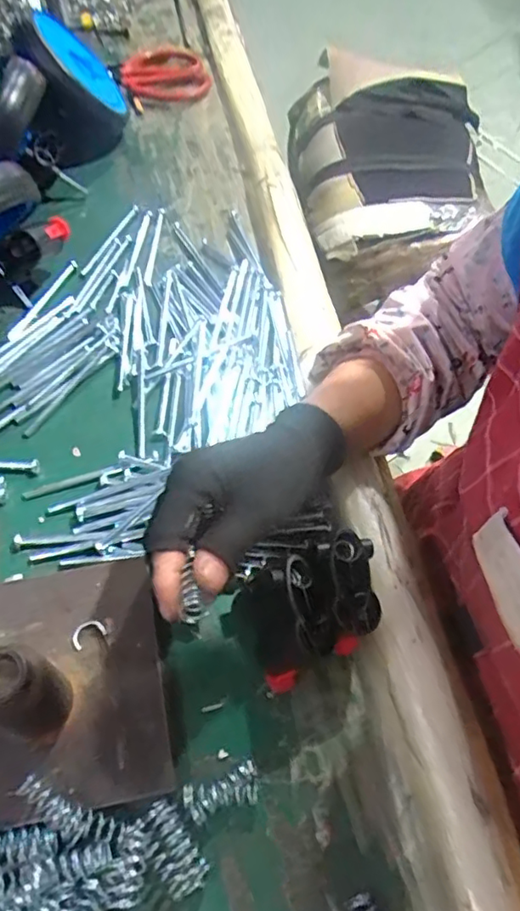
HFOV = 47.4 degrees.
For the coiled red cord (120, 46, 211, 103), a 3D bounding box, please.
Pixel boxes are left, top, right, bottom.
[{"bbox_3d":[-0.120,-0.471,0.729,0.101,0.025,0.128,-16,61,-9],"label":"coiled red cord"}]

